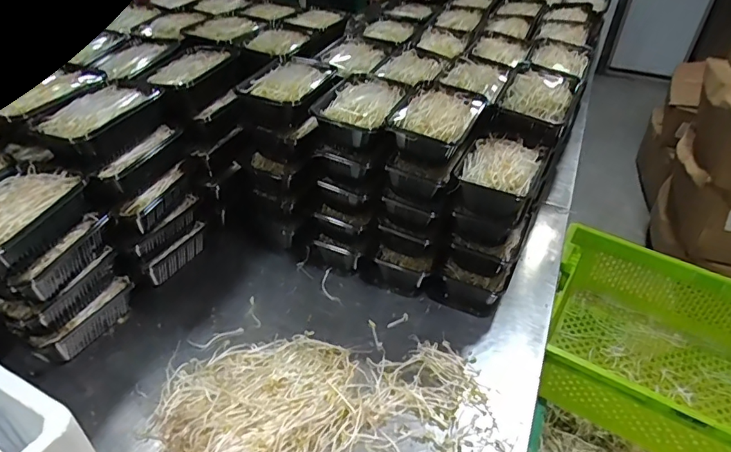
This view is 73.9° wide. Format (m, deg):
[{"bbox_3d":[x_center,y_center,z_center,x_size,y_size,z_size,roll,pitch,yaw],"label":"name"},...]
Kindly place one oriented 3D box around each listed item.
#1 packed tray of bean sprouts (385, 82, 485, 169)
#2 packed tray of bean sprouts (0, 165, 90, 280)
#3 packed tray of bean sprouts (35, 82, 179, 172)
[{"bbox_3d":[0.112,-0.165,0.771,0.129,0.058,0.177,16,41,16],"label":"packed tray of bean sprouts"},{"bbox_3d":[-0.468,-0.009,0.645,0.111,0.060,0.172,14,40,13],"label":"packed tray of bean sprouts"},{"bbox_3d":[-0.395,-0.168,0.748,0.094,0.050,0.184,16,41,16],"label":"packed tray of bean sprouts"}]

